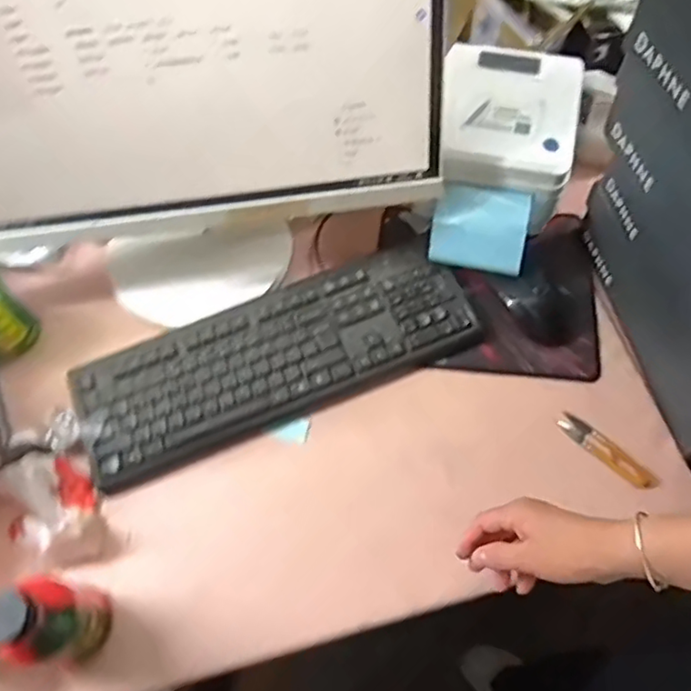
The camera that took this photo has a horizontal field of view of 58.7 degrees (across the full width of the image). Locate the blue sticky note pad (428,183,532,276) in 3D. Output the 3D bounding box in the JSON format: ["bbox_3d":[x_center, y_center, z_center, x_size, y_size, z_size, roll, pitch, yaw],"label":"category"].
[{"bbox_3d":[0.151,-0.130,0.686,0.103,0.018,0.089,12,97,5],"label":"blue sticky note pad"}]

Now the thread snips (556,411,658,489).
[{"bbox_3d":[0.269,0.109,0.634,0.108,0.005,0.025,40,73,19],"label":"thread snips"}]

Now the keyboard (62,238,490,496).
[{"bbox_3d":[-0.076,0.009,0.683,0.435,0.021,0.141,-22,66,-7],"label":"keyboard"}]

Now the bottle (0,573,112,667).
[{"bbox_3d":[-0.254,0.238,0.532,0.058,0.117,0.066,1,65,4],"label":"bottle"}]

